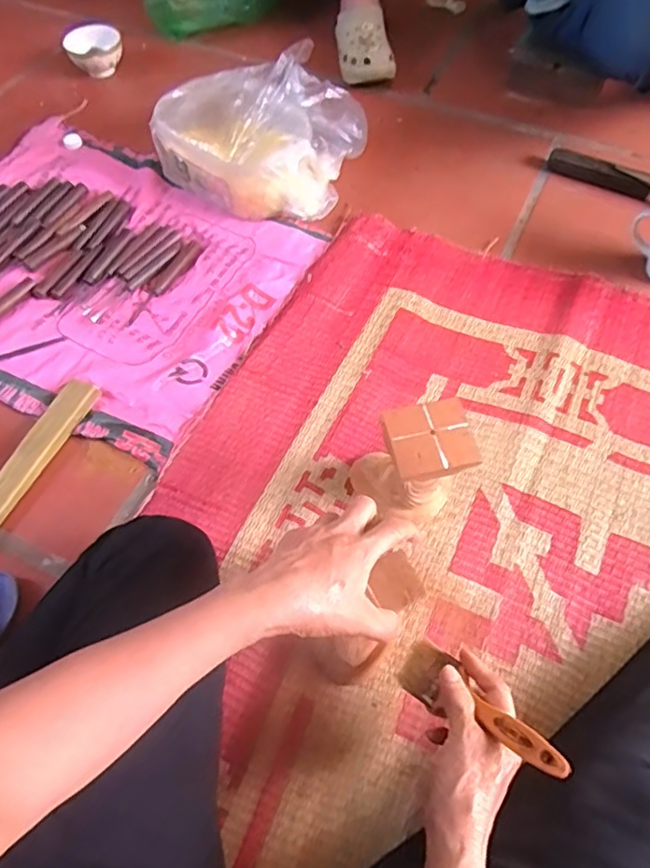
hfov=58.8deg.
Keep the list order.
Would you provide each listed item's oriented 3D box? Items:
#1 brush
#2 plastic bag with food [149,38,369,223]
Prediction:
[{"bbox_3d":[0.121,0.221,0.470,0.048,0.181,0.019,-41,109,-19],"label":"brush"},{"bbox_3d":[-0.103,-0.489,0.911,0.275,0.147,0.245,24,65,14],"label":"plastic bag with food"}]

